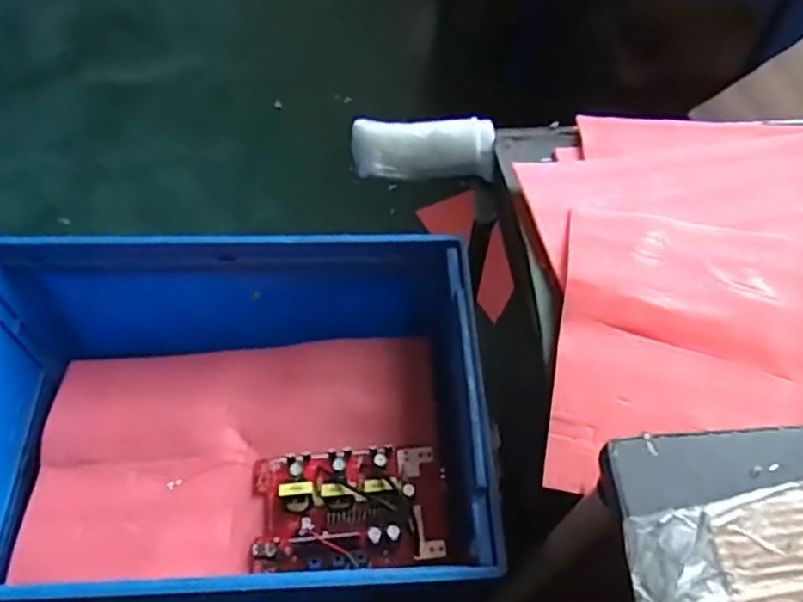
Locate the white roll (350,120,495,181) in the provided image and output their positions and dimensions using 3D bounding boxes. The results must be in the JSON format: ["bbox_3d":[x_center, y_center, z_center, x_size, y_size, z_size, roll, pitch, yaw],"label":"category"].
[{"bbox_3d":[0.024,-0.168,0.731,0.155,0.055,0.047,1,55,-3],"label":"white roll"}]

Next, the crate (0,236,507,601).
[{"bbox_3d":[-0.203,0.132,0.705,0.547,0.199,0.355,0,55,-4],"label":"crate"}]

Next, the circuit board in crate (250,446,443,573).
[{"bbox_3d":[-0.059,0.216,0.708,0.197,0.037,0.120,-3,55,-6],"label":"circuit board in crate"}]

